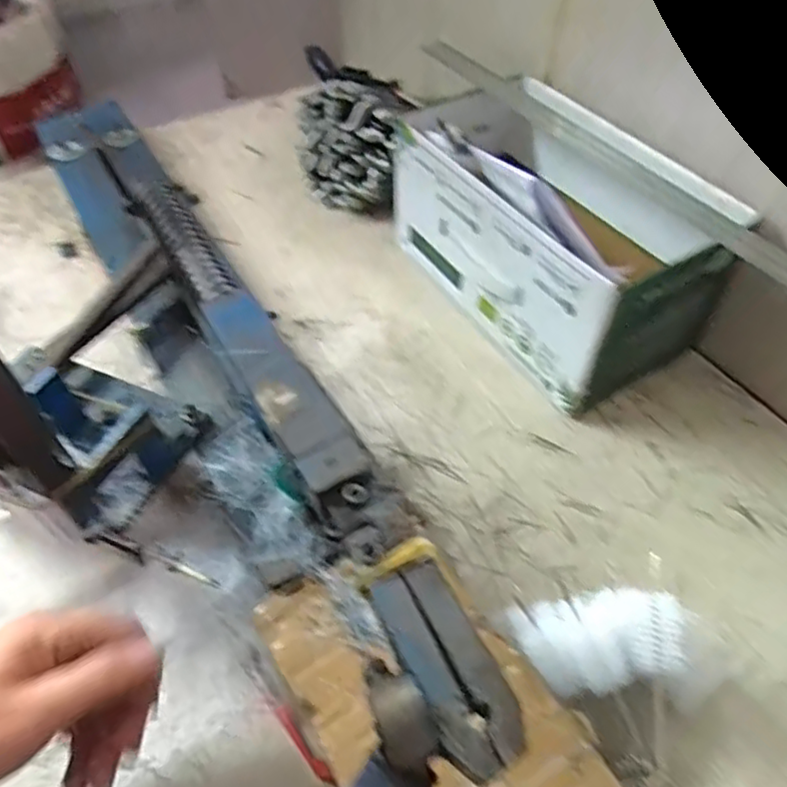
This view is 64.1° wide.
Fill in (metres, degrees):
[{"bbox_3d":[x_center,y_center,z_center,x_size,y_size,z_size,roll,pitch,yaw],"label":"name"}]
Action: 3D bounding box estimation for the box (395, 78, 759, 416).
[{"bbox_3d":[0.131,-0.146,0.547,0.165,0.162,0.277,-27,56,-20],"label":"box"}]

